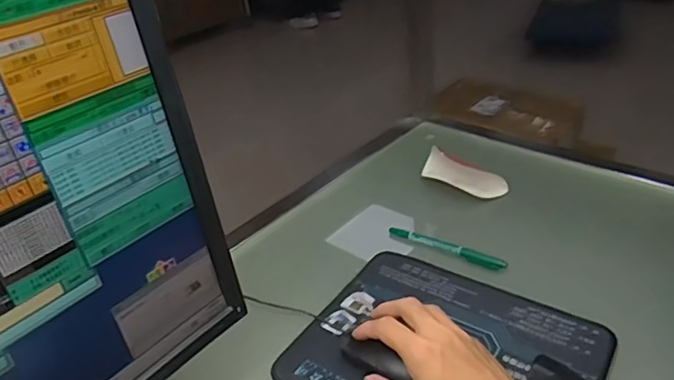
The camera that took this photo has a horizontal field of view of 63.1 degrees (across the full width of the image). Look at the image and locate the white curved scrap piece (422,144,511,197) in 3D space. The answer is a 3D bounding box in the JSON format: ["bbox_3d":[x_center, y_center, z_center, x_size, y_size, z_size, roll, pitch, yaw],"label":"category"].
[{"bbox_3d":[0.163,-0.020,0.712,0.112,0.050,0.026,18,40,33],"label":"white curved scrap piece"}]

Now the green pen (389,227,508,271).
[{"bbox_3d":[0.121,0.063,0.617,0.137,0.010,0.010,16,39,32],"label":"green pen"}]

